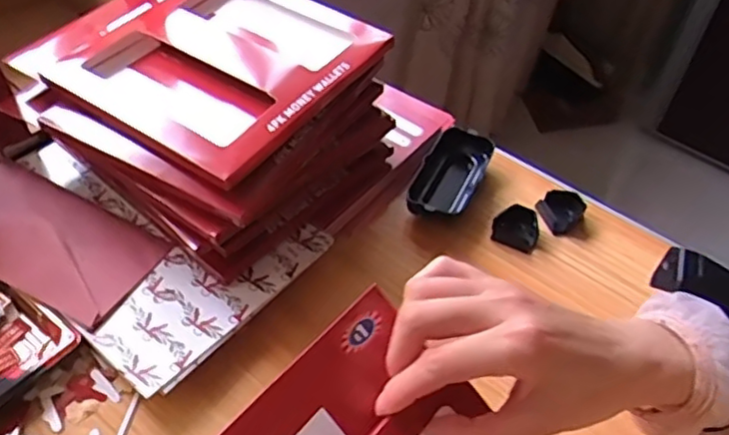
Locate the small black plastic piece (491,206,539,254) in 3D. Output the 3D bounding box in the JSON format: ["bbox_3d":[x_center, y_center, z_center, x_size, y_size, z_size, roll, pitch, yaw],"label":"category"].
[{"bbox_3d":[0.131,0.008,0.552,0.038,0.019,0.034,20,49,13],"label":"small black plastic piece"}]

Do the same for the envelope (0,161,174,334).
[{"bbox_3d":[-0.251,0.013,0.504,0.182,0.013,0.093,23,49,16],"label":"envelope"}]

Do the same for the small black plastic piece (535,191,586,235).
[{"bbox_3d":[0.178,-0.008,0.576,0.042,0.018,0.038,-26,55,-25],"label":"small black plastic piece"}]

